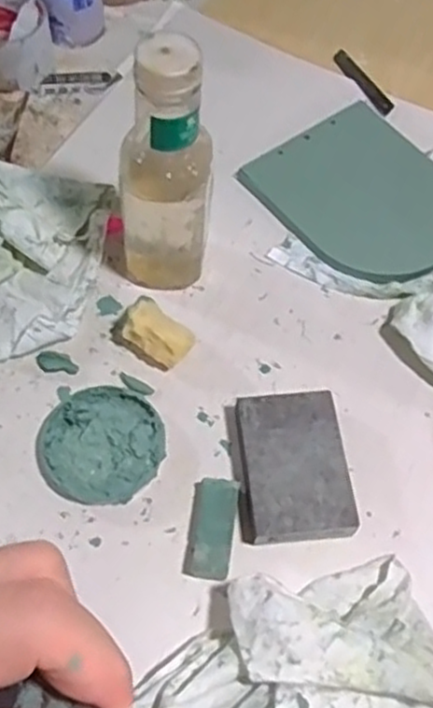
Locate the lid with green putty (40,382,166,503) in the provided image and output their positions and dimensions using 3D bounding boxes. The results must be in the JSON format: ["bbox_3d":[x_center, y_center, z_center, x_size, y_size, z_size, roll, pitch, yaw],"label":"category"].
[{"bbox_3d":[-0.079,0.061,0.492,0.081,0.012,0.083,2,62,-3],"label":"lid with green putty"}]

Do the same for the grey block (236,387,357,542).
[{"bbox_3d":[0.050,0.077,0.487,0.070,0.028,0.098,-3,62,-6],"label":"grey block"}]

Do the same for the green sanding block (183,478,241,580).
[{"bbox_3d":[-0.002,0.114,0.469,0.030,0.014,0.062,9,61,0],"label":"green sanding block"}]

